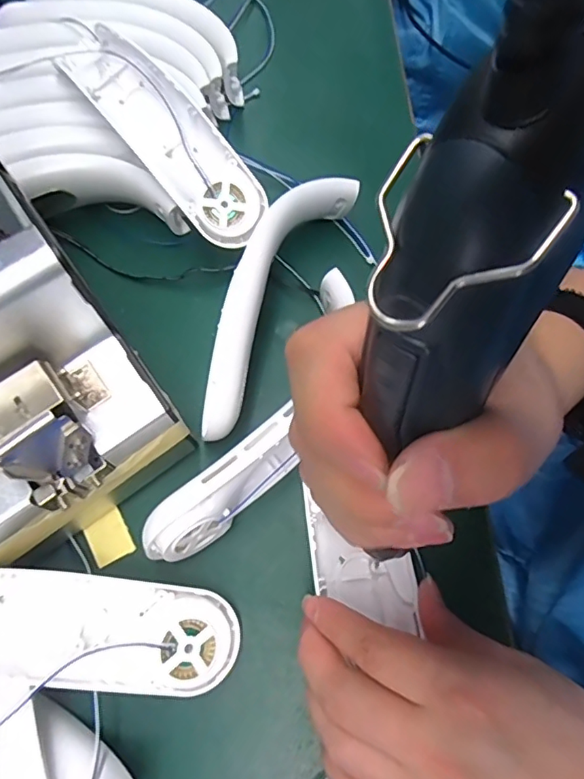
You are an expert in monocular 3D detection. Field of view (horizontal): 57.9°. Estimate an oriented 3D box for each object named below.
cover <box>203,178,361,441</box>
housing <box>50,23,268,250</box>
[{"bbox_3d":[-0.018,-0.059,0.349,0.049,0.047,0.196,25,70,9],"label":"cover"},{"bbox_3d":[-0.084,-0.171,0.352,0.051,0.026,0.171,-40,88,-15],"label":"housing"}]

